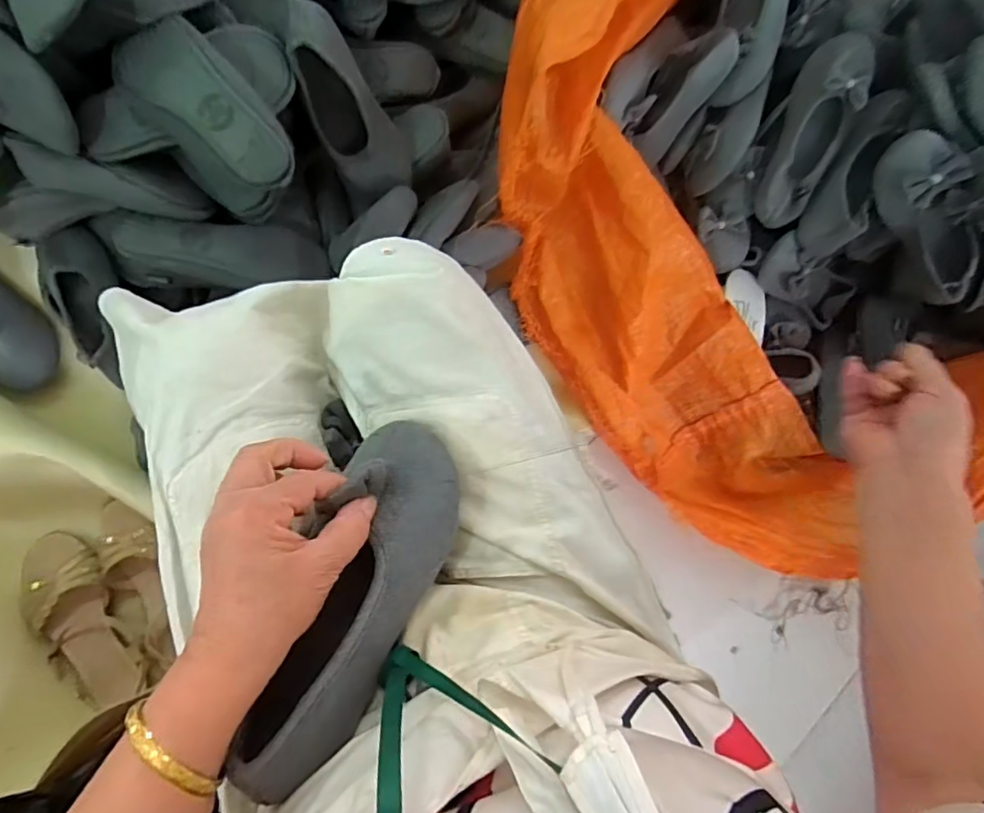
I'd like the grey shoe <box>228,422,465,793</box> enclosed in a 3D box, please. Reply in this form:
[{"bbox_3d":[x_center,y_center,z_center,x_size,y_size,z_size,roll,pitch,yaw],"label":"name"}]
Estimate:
[{"bbox_3d":[-0.083,0.119,0.354,0.079,0.051,0.223,25,69,-7],"label":"grey shoe"}]

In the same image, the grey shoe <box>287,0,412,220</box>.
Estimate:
[{"bbox_3d":[-0.168,-0.347,0.684,0.090,0.236,0.066,-34,51,-9],"label":"grey shoe"}]

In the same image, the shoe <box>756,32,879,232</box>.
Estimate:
[{"bbox_3d":[0.443,-0.373,0.780,0.081,0.049,0.245,15,113,-8],"label":"shoe"}]

